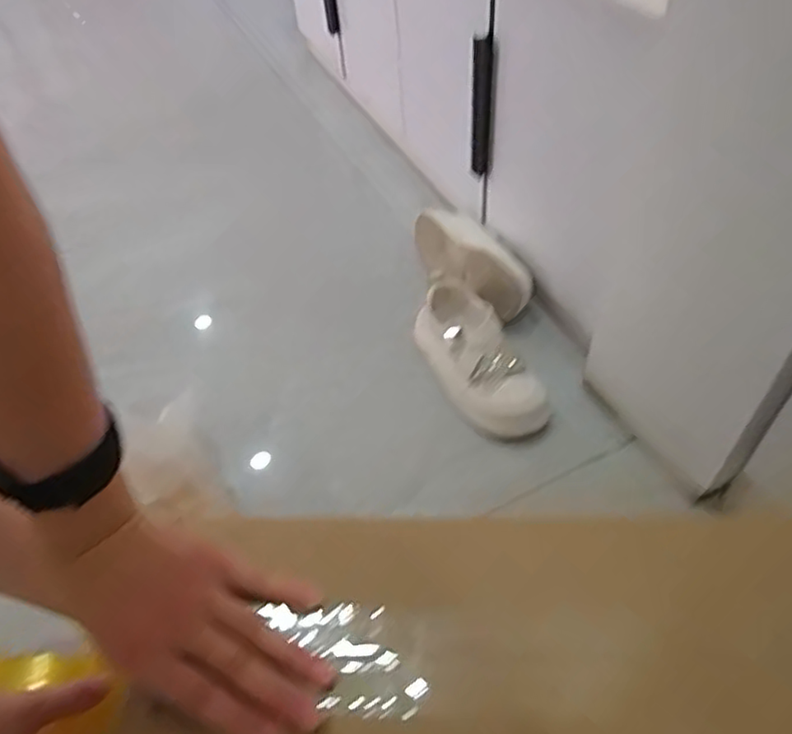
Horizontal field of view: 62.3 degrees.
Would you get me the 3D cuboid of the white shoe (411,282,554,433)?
[{"bbox_3d":[0.110,-0.007,0.895,0.095,0.076,0.230,-24,53,-14],"label":"white shoe"}]

